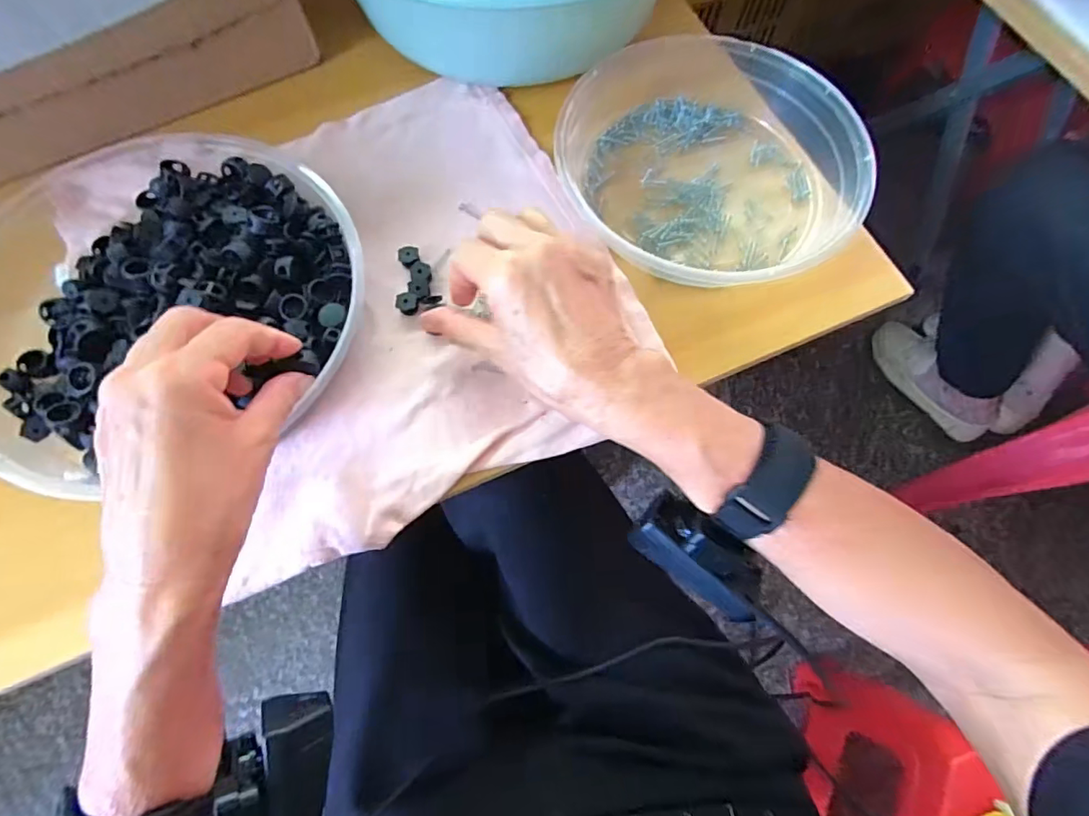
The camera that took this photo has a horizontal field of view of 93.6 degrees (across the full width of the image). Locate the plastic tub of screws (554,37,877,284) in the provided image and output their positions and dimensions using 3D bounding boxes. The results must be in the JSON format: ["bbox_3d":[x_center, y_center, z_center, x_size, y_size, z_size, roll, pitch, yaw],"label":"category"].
[{"bbox_3d":[0.116,-0.168,0.355,0.183,0.044,0.196,1,72,-2],"label":"plastic tub of screws"}]

